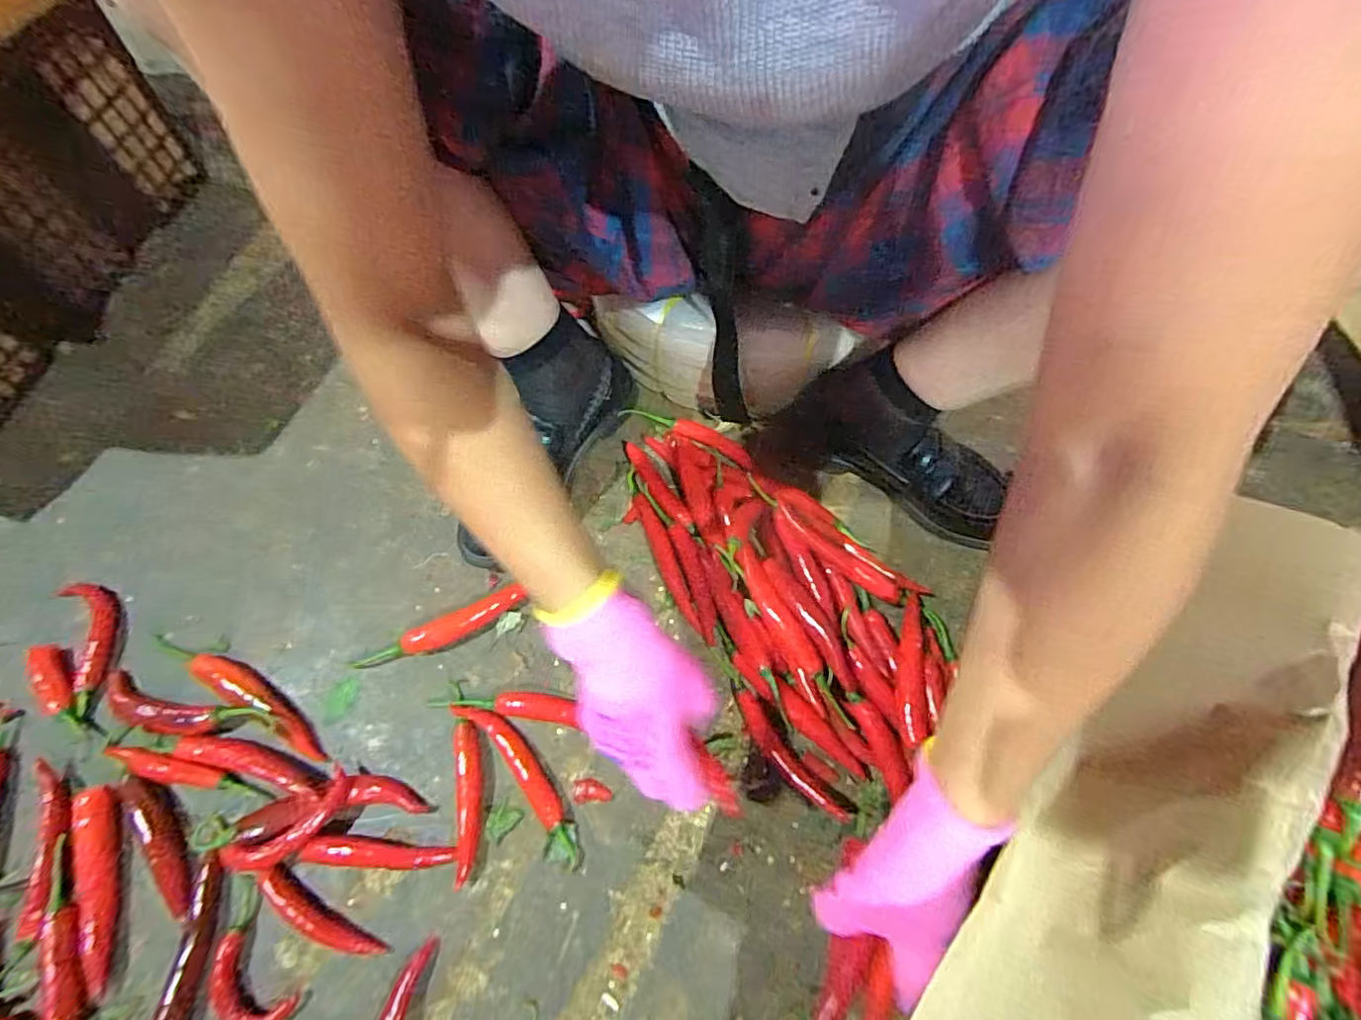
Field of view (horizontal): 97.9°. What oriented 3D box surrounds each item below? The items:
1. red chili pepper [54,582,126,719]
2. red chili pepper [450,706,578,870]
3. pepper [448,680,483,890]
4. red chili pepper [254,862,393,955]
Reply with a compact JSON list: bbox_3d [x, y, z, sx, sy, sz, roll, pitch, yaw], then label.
[{"bbox_3d":[-0.516,0.116,0.520,0.039,0.013,0.125,-25,68,-10],"label":"red chili pepper"},{"bbox_3d":[-0.129,0.213,0.474,0.033,0.014,0.152,-36,70,-15],"label":"red chili pepper"},{"bbox_3d":[-0.171,0.213,0.475,0.023,0.013,0.148,-9,66,-4],"label":"pepper"},{"bbox_3d":[-0.268,0.302,0.438,0.108,0.012,0.022,29,69,13],"label":"red chili pepper"}]

